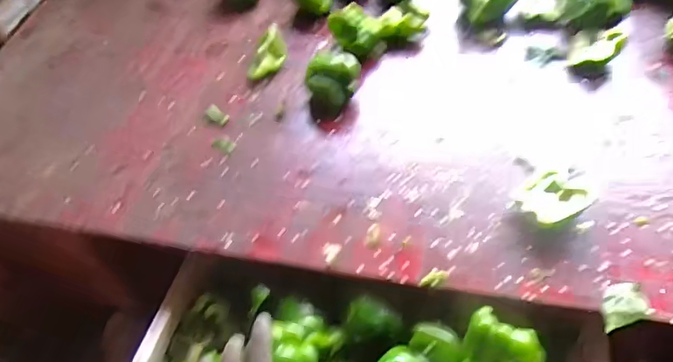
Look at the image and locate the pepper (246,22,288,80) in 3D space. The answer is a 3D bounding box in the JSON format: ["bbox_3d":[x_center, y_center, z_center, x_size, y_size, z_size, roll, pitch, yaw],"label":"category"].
[{"bbox_3d":[-0.107,-0.197,0.797,0.049,0.041,0.094,11,68,15],"label":"pepper"}]

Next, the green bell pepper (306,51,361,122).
[{"bbox_3d":[-0.005,-0.137,0.715,0.079,0.077,0.073,-6,51,1],"label":"green bell pepper"}]

